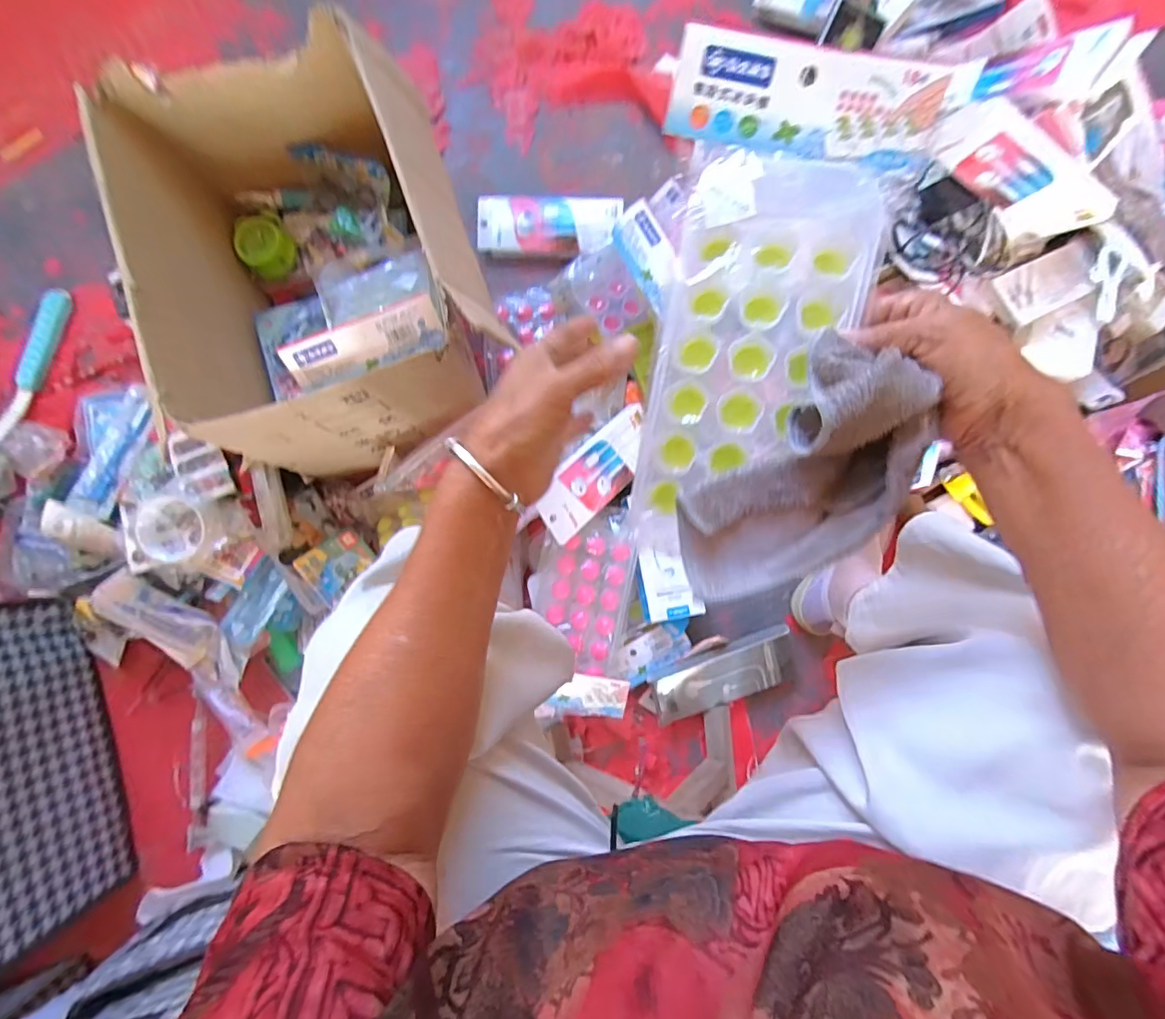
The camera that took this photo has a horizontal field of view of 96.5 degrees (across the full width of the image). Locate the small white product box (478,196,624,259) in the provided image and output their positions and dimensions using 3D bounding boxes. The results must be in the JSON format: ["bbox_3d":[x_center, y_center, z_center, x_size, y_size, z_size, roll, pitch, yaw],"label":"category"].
[{"bbox_3d":[-0.049,-0.416,0.765,0.205,0.022,0.091,2,88,1],"label":"small white product box"}]

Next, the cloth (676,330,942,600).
[{"bbox_3d":[0.127,-0.011,0.298,0.093,0.077,0.156,40,89,3],"label":"cloth"}]

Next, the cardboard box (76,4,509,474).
[{"bbox_3d":[-0.294,-0.285,0.602,0.310,0.239,0.397,-18,88,0],"label":"cardboard box"}]

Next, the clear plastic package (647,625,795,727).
[{"bbox_3d":[0.197,0.230,0.723,0.201,0.043,0.082,-19,88,0],"label":"clear plastic package"}]

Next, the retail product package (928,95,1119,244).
[{"bbox_3d":[0.463,-0.361,0.556,0.203,0.092,0.032,21,88,-20],"label":"retail product package"}]

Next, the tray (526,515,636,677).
[{"bbox_3d":[-0.003,0.105,0.680,0.123,0.029,0.199,14,88,1],"label":"tray"}]

